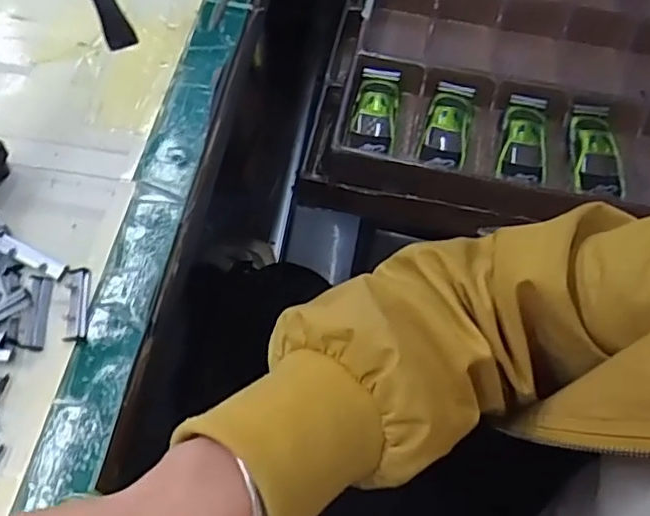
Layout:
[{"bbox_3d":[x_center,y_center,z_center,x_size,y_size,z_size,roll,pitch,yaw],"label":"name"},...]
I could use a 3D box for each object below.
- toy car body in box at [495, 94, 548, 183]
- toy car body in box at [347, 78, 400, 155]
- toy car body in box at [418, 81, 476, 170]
[{"bbox_3d":[0.212,-0.118,0.654,0.051,0.037,0.130,15,58,5],"label":"toy car body in box"},{"bbox_3d":[0.054,-0.150,0.673,0.052,0.040,0.119,10,57,2],"label":"toy car body in box"},{"bbox_3d":[0.132,-0.141,0.657,0.047,0.022,0.124,15,58,5],"label":"toy car body in box"}]

